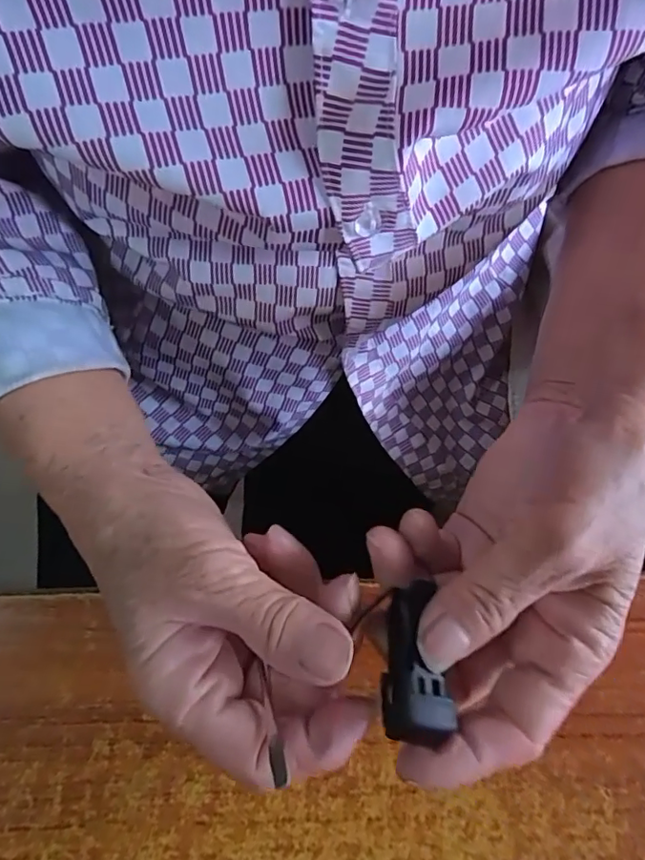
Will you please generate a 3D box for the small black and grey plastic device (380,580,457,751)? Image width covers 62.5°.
[{"bbox_3d":[0.030,0.078,0.180,0.019,0.011,0.047,1,59,0],"label":"small black and grey plastic device"}]

